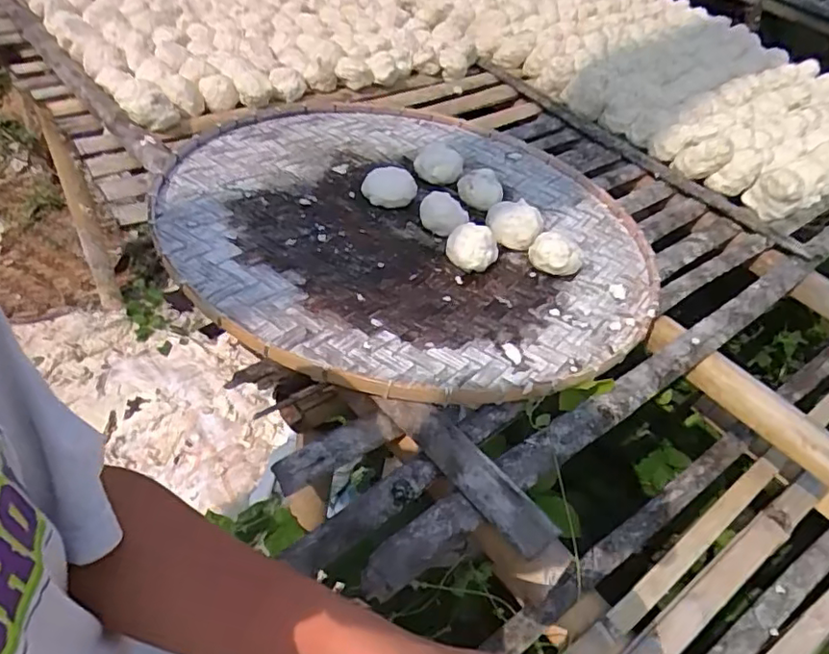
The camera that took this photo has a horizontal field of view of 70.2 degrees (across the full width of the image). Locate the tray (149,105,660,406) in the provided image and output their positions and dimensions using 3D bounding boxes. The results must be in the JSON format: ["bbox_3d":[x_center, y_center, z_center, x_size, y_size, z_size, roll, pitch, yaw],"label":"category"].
[{"bbox_3d":[0.007,-0.167,0.883,0.679,0.100,0.708,2,47,-2],"label":"tray"}]

